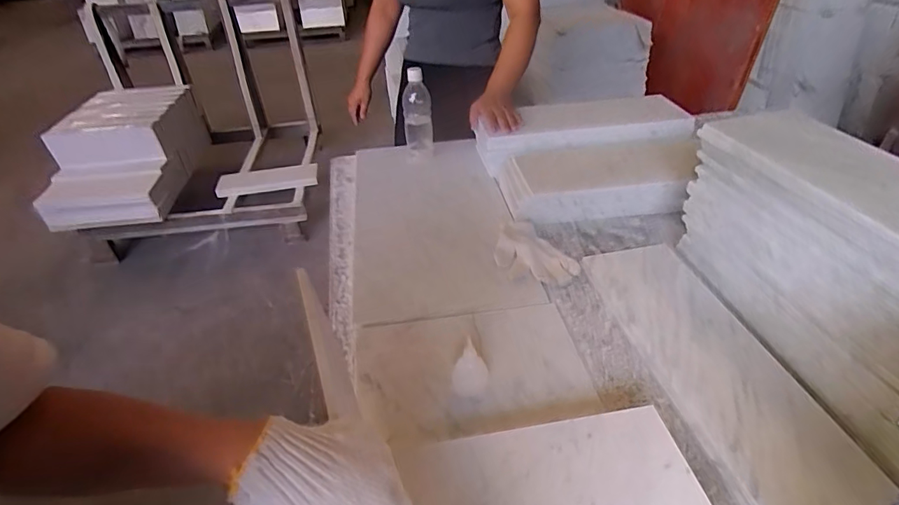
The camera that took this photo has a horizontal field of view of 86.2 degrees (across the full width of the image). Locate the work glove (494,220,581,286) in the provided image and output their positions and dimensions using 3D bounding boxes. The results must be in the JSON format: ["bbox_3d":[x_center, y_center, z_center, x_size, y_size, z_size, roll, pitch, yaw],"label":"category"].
[{"bbox_3d":[0.134,0.004,0.826,0.115,0.025,0.154,-23,40,-25],"label":"work glove"}]

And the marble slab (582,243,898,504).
[{"bbox_3d":[0.333,0.130,0.628,0.147,0.024,0.431,-14,41,-5],"label":"marble slab"}]

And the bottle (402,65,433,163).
[{"bbox_3d":[-0.071,-0.301,1.081,0.066,0.215,0.061,-2,36,3],"label":"bottle"}]

